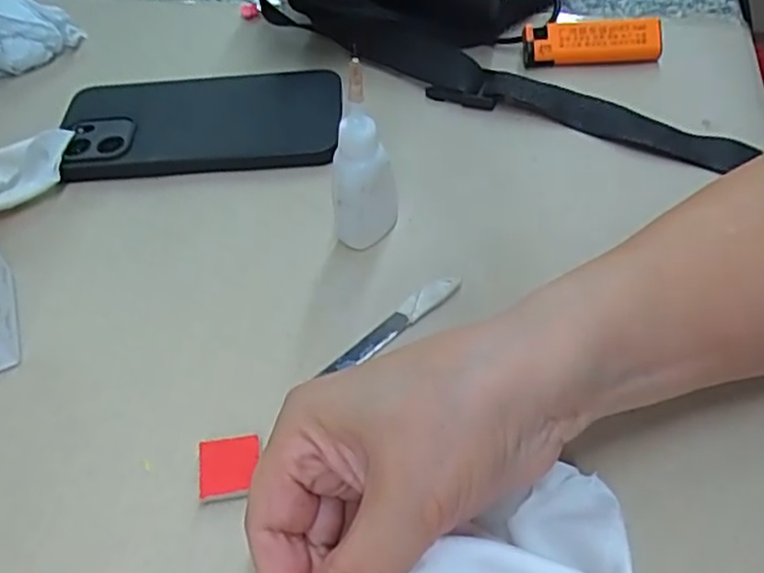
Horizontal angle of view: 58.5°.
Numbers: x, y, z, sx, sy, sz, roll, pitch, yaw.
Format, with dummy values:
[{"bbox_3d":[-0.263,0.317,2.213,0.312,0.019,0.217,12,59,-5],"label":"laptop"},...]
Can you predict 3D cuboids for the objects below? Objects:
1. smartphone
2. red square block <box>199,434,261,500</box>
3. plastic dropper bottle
[{"bbox_3d":[-0.105,-0.096,0.394,0.162,0.015,0.082,-1,51,3],"label":"smartphone"},{"bbox_3d":[-0.058,0.069,0.260,0.022,0.006,0.024,-6,51,0],"label":"red square block"},{"bbox_3d":[-0.009,-0.058,0.305,0.028,0.091,0.032,-3,51,2],"label":"plastic dropper bottle"}]

